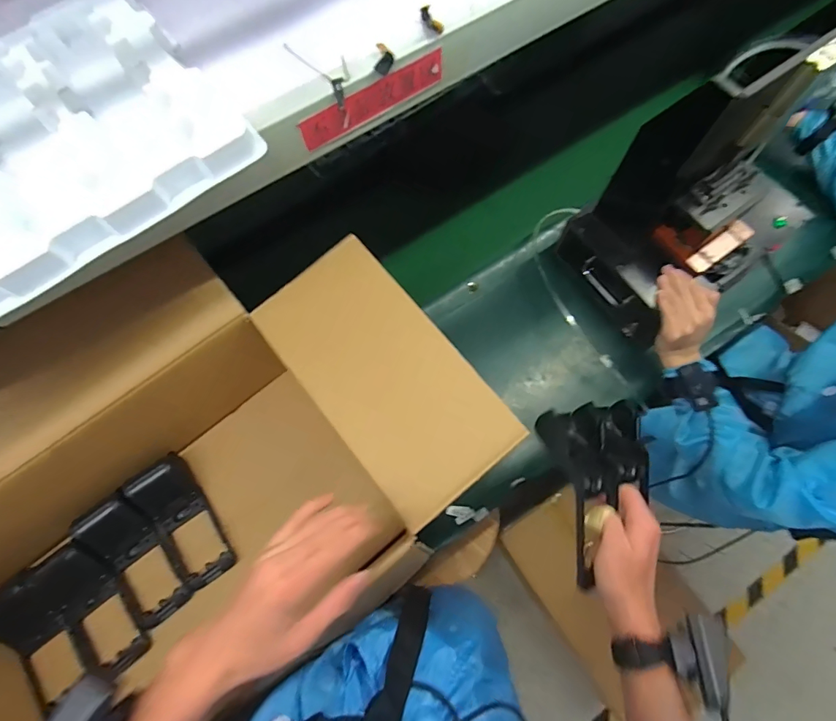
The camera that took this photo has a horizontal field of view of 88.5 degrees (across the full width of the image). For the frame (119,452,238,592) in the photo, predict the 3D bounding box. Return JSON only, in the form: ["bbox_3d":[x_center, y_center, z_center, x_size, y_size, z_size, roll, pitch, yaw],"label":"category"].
[{"bbox_3d":[-0.339,0.231,0.616,0.084,0.039,0.184,-31,88,-8],"label":"frame"}]

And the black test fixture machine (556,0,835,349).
[{"bbox_3d":[0.441,-0.249,0.629,0.321,0.394,0.240,-36,74,-9],"label":"black test fixture machine"}]

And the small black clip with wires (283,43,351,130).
[{"bbox_3d":[-0.079,-0.243,0.370,0.025,0.039,0.076,-38,74,-10],"label":"small black clip with wires"}]

